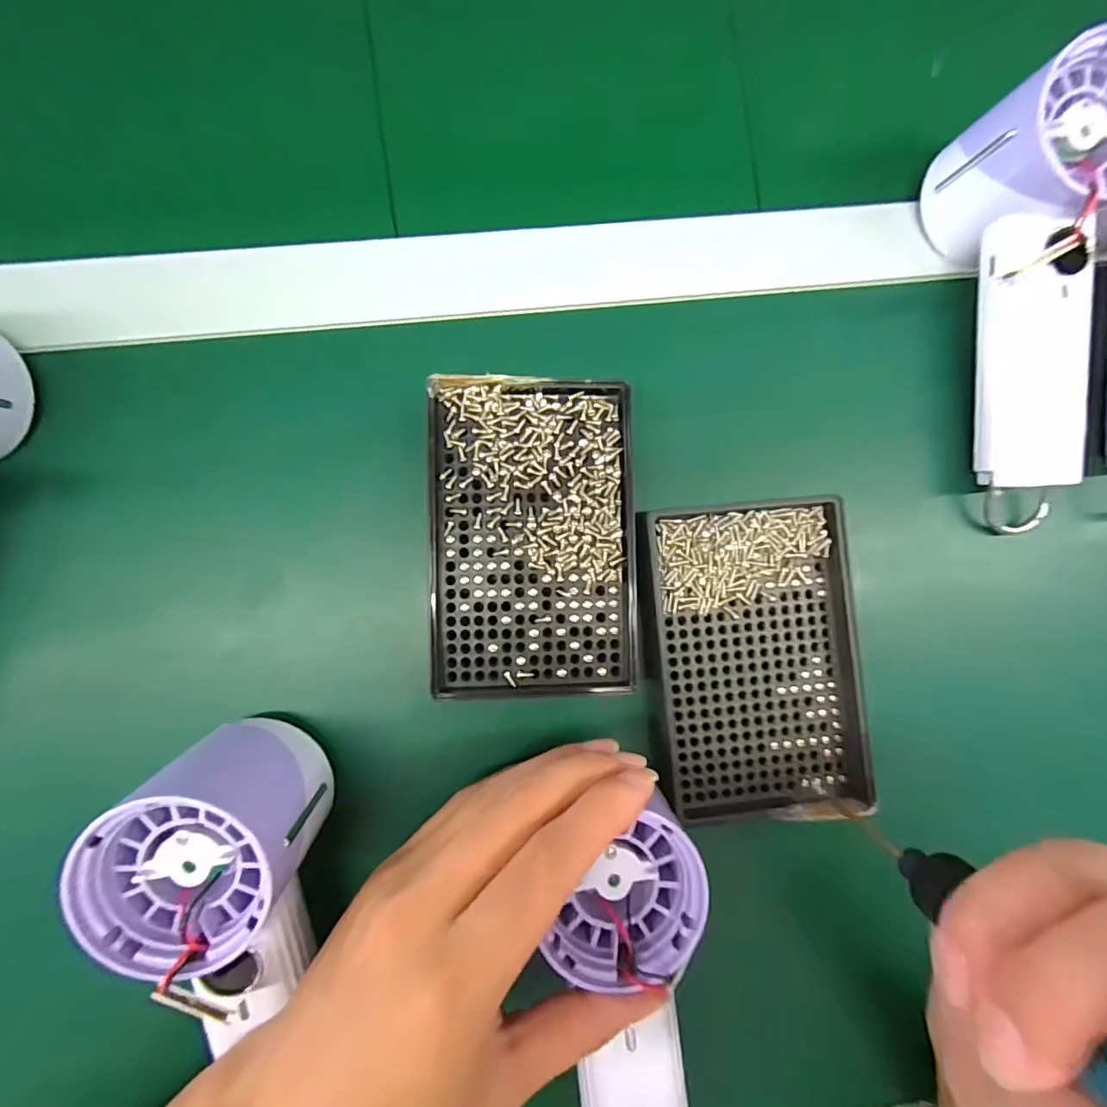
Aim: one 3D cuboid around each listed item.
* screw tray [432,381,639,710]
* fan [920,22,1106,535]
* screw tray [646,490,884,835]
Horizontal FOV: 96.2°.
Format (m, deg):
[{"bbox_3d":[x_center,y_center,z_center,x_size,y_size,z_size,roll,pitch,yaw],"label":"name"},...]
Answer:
[{"bbox_3d":[-0.009,-0.006,0.221,0.088,0.020,0.137,-1,88,-3],"label":"screw tray"},{"bbox_3d":[0.224,-0.111,0.235,0.070,0.056,0.198,-5,101,0],"label":"fan"},{"bbox_3d":[0.092,0.048,0.224,0.088,0.016,0.139,-5,88,-3],"label":"screw tray"}]

